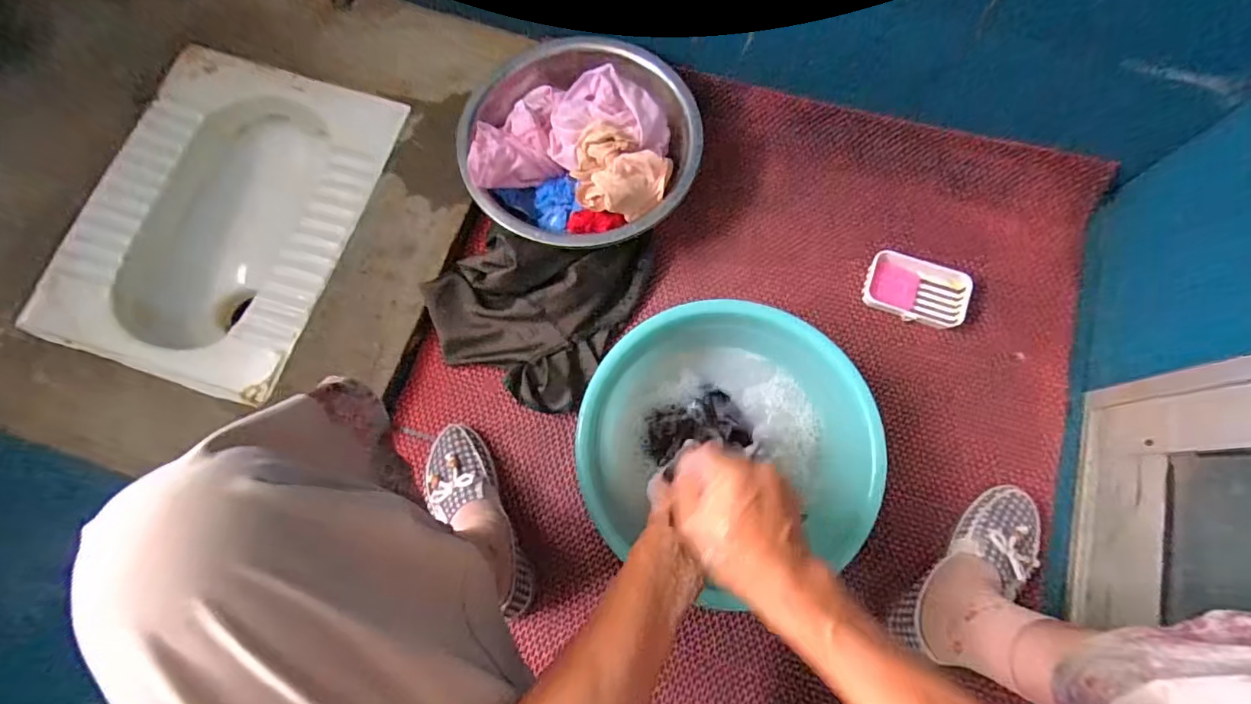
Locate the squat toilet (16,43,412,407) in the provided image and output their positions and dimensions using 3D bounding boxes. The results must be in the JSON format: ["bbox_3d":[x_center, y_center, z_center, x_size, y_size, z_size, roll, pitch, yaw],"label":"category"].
[{"bbox_3d":[-0.563,-0.182,0.790,0.357,0.124,0.463,19,76,6],"label":"squat toilet"}]

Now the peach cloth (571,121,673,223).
[{"bbox_3d":[-0.013,-0.229,0.678,0.123,0.039,0.105,41,80,11],"label":"peach cloth"}]

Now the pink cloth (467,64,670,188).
[{"bbox_3d":[-0.082,-0.309,0.725,0.259,0.082,0.142,-14,75,-3],"label":"pink cloth"}]

